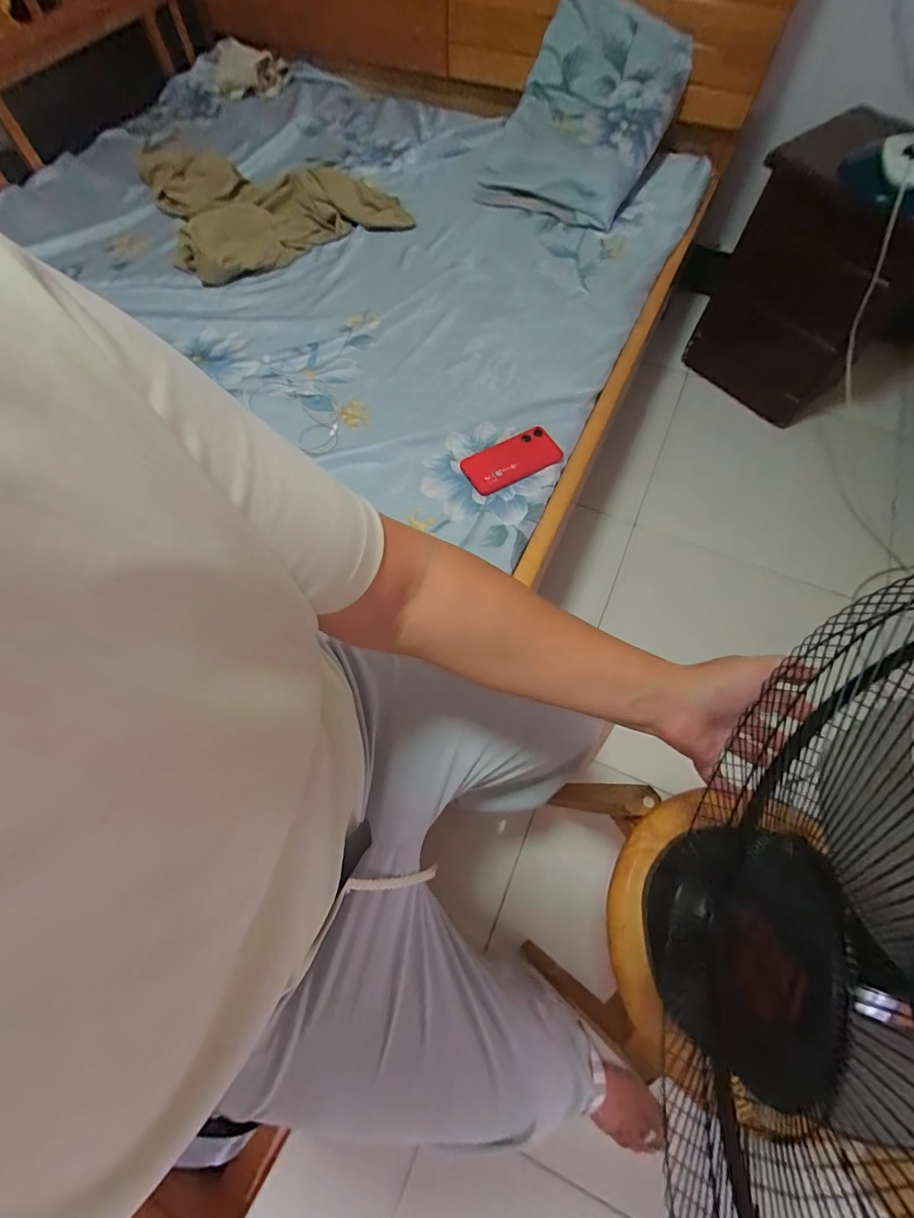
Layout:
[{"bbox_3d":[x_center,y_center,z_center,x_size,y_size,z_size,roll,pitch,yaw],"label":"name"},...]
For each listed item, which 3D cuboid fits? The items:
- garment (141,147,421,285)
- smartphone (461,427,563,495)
[{"bbox_3d":[-0.454,-0.945,1.033,0.481,0.104,0.554,-34,70,-14],"label":"garment"},{"bbox_3d":[0.088,-0.239,0.729,0.155,0.015,0.072,-28,69,-11],"label":"smartphone"}]

